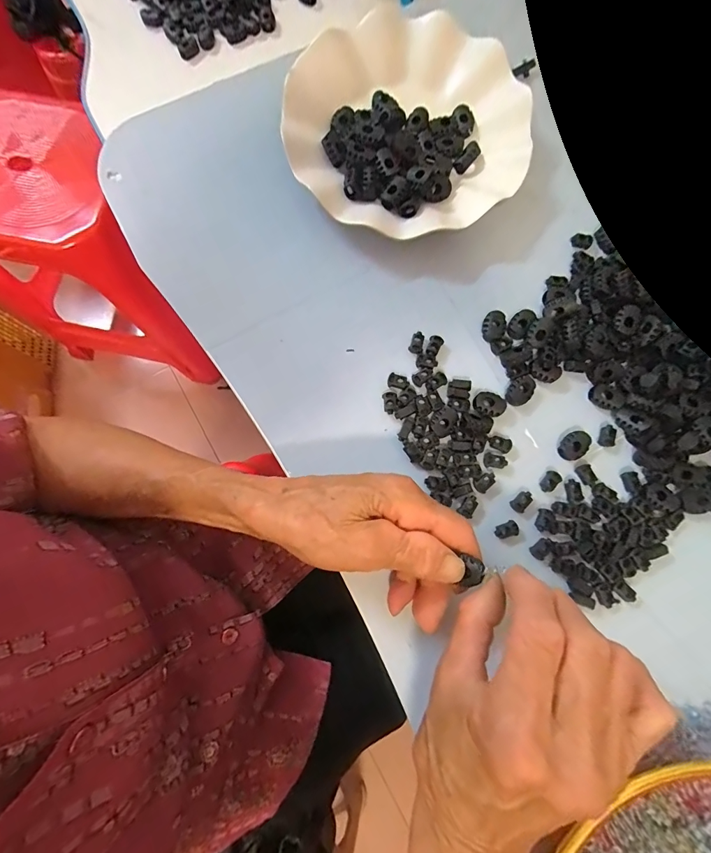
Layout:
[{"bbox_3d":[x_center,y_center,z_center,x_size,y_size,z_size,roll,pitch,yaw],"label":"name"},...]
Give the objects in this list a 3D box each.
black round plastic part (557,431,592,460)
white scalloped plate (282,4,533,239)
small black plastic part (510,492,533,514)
[{"bbox_3d":[0.153,0.013,0.271,0.016,0.007,0.022,36,81,6],"label":"black round plastic part"},{"bbox_3d":[0.039,-0.221,0.291,0.173,0.033,0.162,0,79,0],"label":"white scalloped plate"},{"bbox_3d":[0.114,0.051,0.265,0.016,0.007,0.010,-39,82,-7],"label":"small black plastic part"}]

